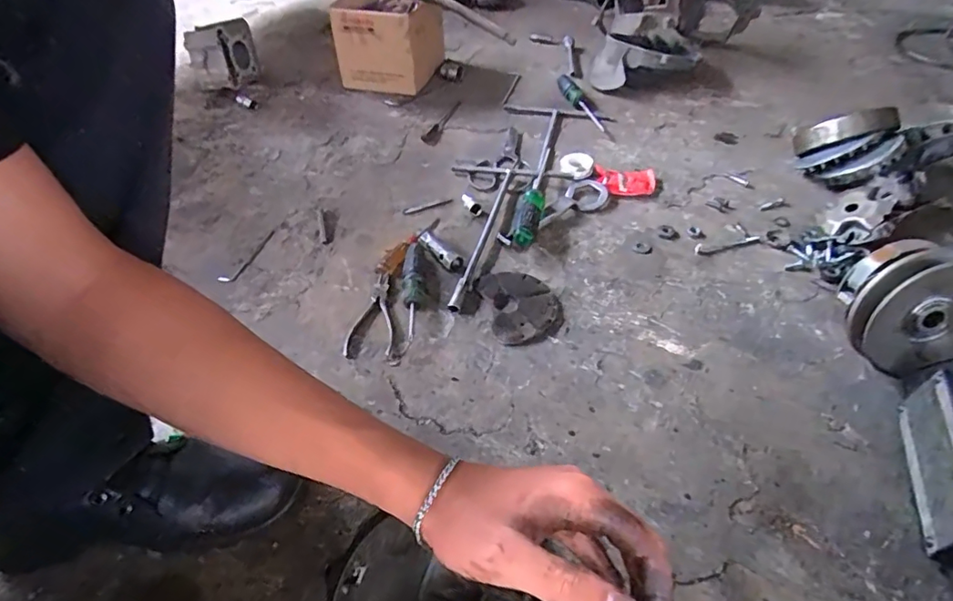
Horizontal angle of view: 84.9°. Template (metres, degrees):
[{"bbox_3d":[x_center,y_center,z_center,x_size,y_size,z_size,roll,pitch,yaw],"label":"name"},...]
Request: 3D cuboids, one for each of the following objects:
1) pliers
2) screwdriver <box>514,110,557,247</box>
[{"bbox_3d":[-0.114,-0.006,0.646,0.074,0.020,0.190,1,46,3],"label":"pliers"},{"bbox_3d":[0.102,-0.205,0.811,0.036,0.036,0.368,10,47,11],"label":"screwdriver"}]

